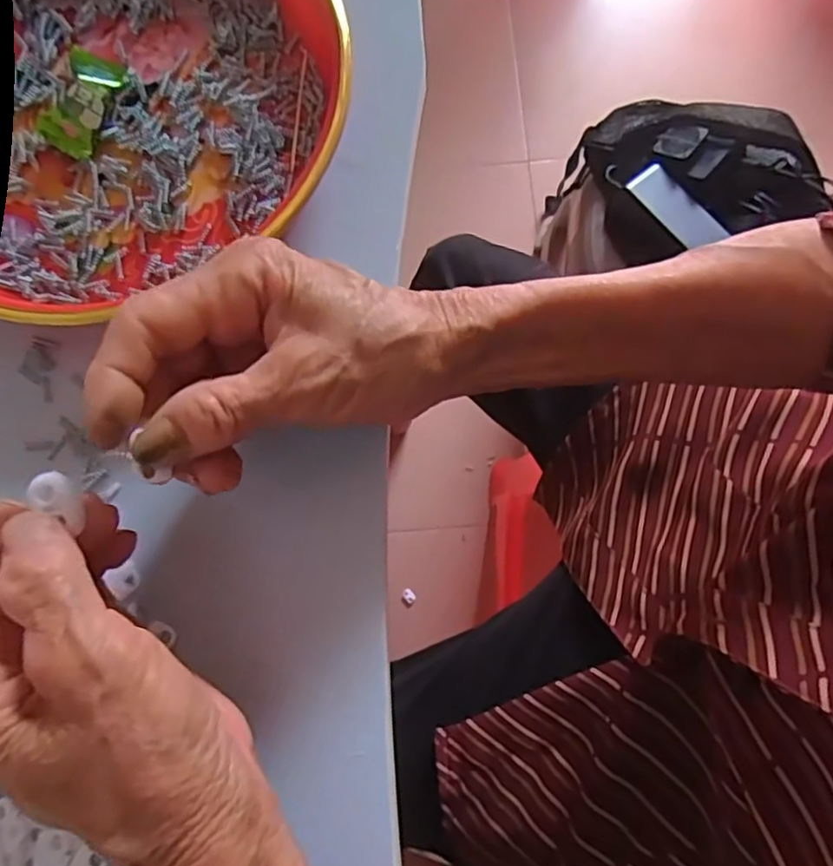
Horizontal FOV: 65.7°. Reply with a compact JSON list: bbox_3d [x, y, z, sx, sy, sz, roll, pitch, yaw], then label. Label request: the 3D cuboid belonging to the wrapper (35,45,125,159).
[{"bbox_3d":[-0.149,-0.149,0.288,0.021,0.016,0.046,19,77,6],"label":"wrapper"}]

